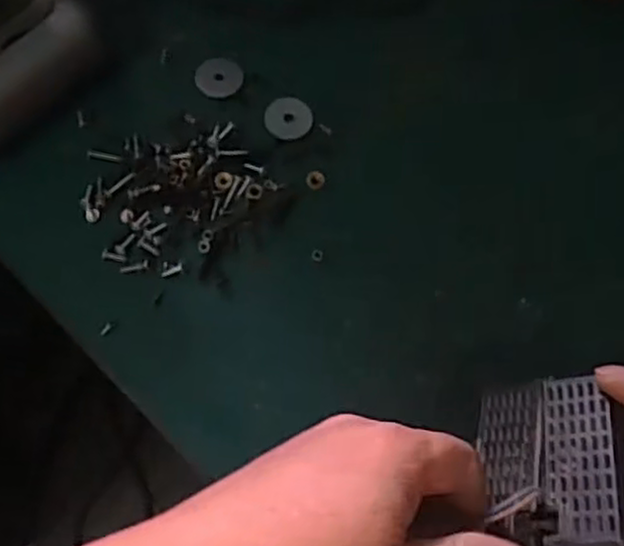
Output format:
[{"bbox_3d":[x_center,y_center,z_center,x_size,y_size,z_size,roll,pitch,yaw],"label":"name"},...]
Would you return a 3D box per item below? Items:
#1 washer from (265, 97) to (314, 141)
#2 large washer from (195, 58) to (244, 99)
[{"bbox_3d":[-0.014,-0.096,0.447,0.028,0.004,0.027,2,76,0],"label":"washer"},{"bbox_3d":[-0.058,-0.122,0.451,0.028,0.004,0.029,0,76,-1],"label":"large washer"}]

